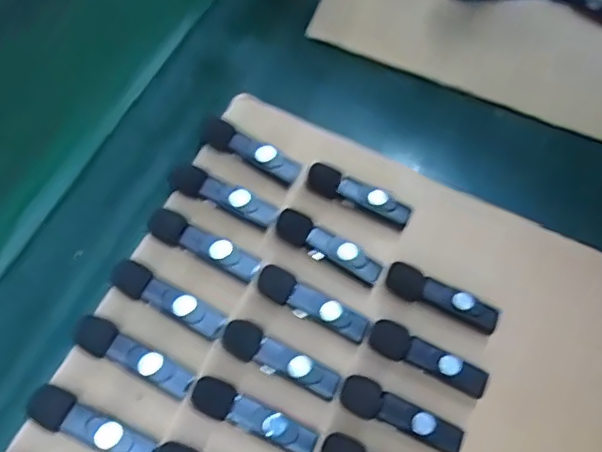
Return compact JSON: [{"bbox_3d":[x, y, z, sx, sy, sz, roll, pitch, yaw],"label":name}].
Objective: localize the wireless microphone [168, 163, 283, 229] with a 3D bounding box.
[{"bbox_3d":[-0.045,-0.016,0.332,0.066,0.016,0.015,24,65,8],"label":"wireless microphone"}]

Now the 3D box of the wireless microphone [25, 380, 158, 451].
[{"bbox_3d":[-0.099,0.096,0.272,0.062,0.017,0.018,26,65,9],"label":"wireless microphone"}]

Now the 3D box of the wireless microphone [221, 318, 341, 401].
[{"bbox_3d":[-0.011,0.070,0.297,0.063,0.016,0.017,26,65,9],"label":"wireless microphone"}]

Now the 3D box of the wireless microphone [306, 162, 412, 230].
[{"bbox_3d":[0.034,-0.017,0.342,0.063,0.018,0.015,24,65,8],"label":"wireless microphone"}]

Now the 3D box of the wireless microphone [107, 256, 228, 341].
[{"bbox_3d":[-0.070,0.039,0.304,0.065,0.019,0.017,25,65,9],"label":"wireless microphone"}]

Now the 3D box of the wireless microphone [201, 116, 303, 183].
[{"bbox_3d":[-0.032,-0.045,0.348,0.066,0.018,0.015,28,65,10],"label":"wireless microphone"}]

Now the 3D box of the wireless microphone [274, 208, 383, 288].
[{"bbox_3d":[0.015,0.014,0.326,0.063,0.017,0.017,28,65,10],"label":"wireless microphone"}]

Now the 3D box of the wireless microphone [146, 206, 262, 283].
[{"bbox_3d":[-0.053,0.011,0.318,0.065,0.015,0.017,23,65,8],"label":"wireless microphone"}]

